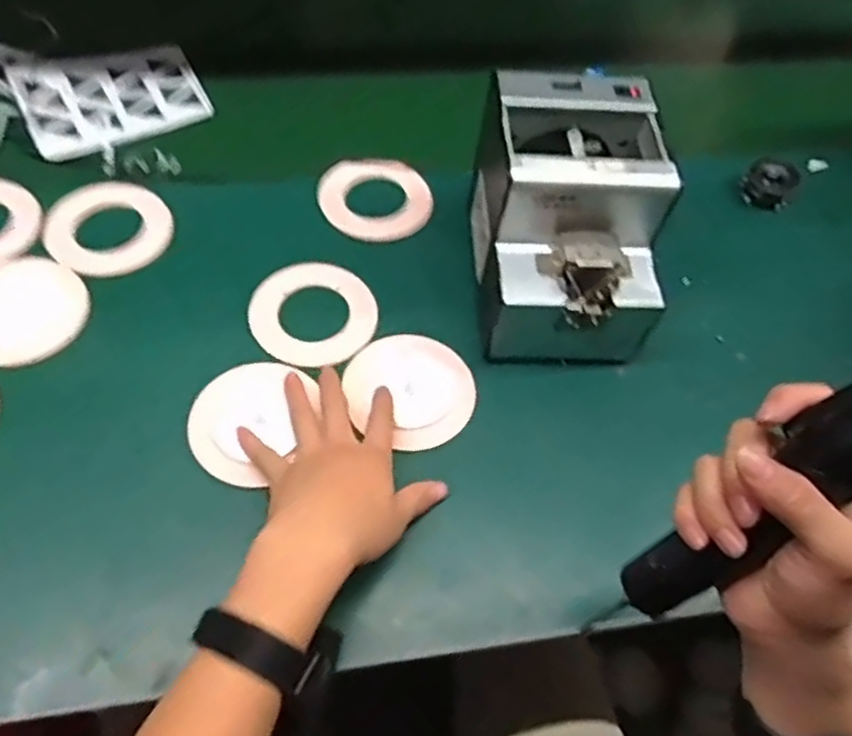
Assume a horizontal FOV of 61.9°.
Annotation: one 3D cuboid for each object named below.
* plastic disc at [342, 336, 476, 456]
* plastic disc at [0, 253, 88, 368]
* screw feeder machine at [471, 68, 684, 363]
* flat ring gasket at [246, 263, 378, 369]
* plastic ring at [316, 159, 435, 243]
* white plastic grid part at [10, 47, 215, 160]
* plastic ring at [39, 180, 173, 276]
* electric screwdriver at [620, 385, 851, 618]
[{"bbox_3d":[-0.010,0.017,0.556,0.093,0.004,0.101,2,58,-3],"label":"plastic disc"},{"bbox_3d":[-0.326,-0.049,0.567,0.099,0.005,0.103,2,57,-4],"label":"plastic disc"},{"bbox_3d":[0.109,-0.115,0.569,0.137,0.145,0.177,0,57,-6],"label":"screw feeder machine"},{"bbox_3d":[-0.092,-0.045,0.587,0.099,0.011,0.098,2,57,-4],"label":"flat ring gasket"},{"bbox_3d":[-0.046,-0.159,0.665,0.100,0.013,0.097,2,57,-4],"label":"plastic ring"},{"bbox_3d":[-0.320,-0.278,0.728,0.171,0.022,0.123,-23,62,-19],"label":"white plastic grid part"},{"bbox_3d":[-0.278,-0.125,0.619,0.099,0.007,0.103,2,57,-4],"label":"plastic ring"},{"bbox_3d":[0.176,0.060,0.344,0.032,0.196,0.043,-3,51,-48],"label":"electric screwdriver"}]

